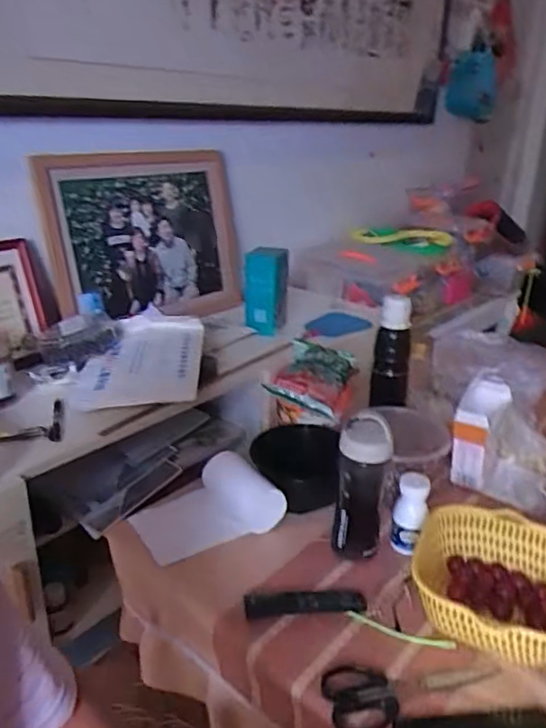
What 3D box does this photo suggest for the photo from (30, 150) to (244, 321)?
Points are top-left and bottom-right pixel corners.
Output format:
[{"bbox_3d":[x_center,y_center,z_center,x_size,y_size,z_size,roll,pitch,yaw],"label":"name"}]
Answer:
[{"bbox_3d":[-0.269,-0.277,1.315,0.484,0.378,0.047,-21,19,-41],"label":"photo"}]

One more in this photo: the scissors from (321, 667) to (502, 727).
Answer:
[{"bbox_3d":[0.149,0.345,0.627,0.191,0.010,0.071,-6,24,-15],"label":"scissors"}]

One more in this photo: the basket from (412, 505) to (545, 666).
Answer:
[{"bbox_3d":[0.276,0.270,0.716,0.199,0.074,0.192,12,26,24],"label":"basket"}]

